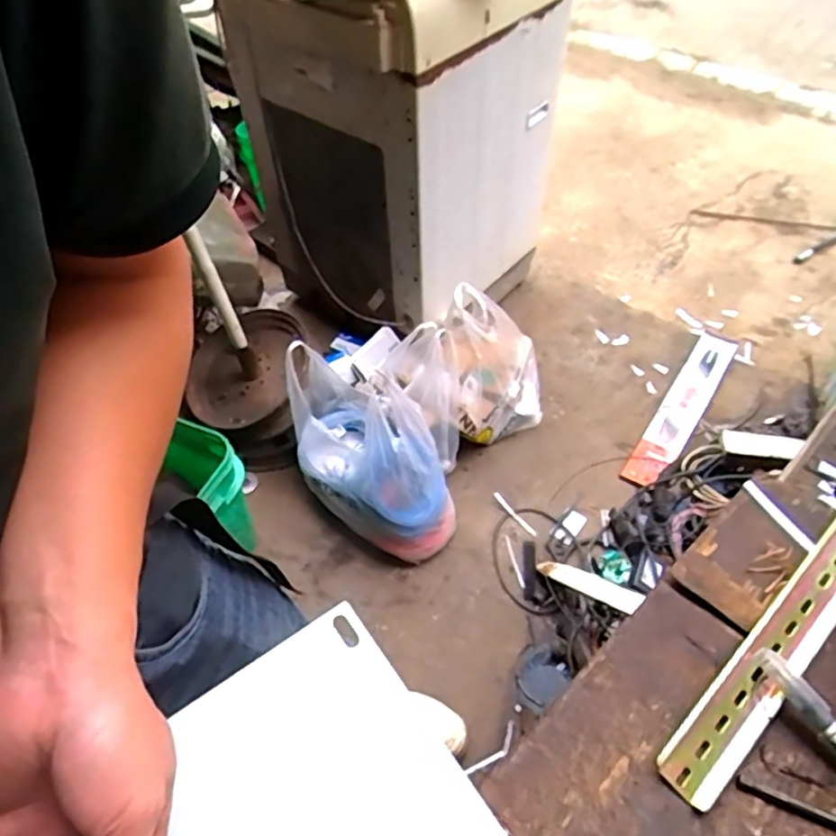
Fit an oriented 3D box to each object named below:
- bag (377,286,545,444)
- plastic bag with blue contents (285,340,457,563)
[{"bbox_3d":[0.137,-0.113,1.490,0.355,0.282,0.271,-29,56,-17],"label":"bag"},{"bbox_3d":[-0.123,0.066,1.361,0.238,0.268,0.470,-29,56,-18],"label":"plastic bag with blue contents"}]

